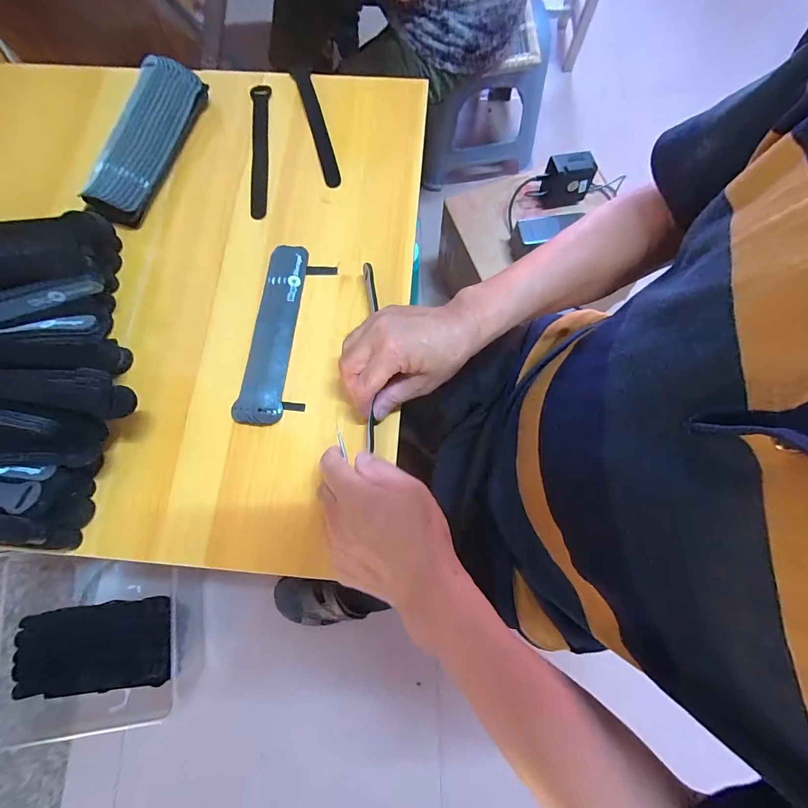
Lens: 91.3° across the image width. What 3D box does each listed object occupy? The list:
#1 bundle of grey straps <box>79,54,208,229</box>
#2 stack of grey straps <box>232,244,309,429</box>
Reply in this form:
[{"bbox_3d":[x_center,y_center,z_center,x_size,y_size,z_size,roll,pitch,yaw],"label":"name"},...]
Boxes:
[{"bbox_3d":[-0.297,-0.303,0.458,0.067,0.041,0.203,14,76,5],"label":"bundle of grey straps"},{"bbox_3d":[-0.137,-0.077,0.416,0.045,0.009,0.199,5,75,3],"label":"stack of grey straps"}]

